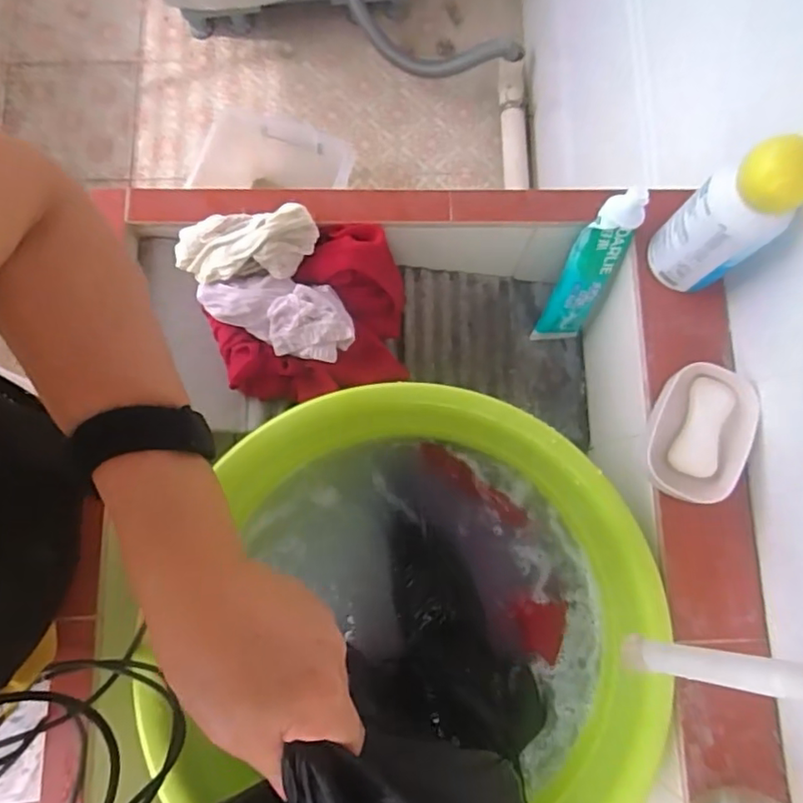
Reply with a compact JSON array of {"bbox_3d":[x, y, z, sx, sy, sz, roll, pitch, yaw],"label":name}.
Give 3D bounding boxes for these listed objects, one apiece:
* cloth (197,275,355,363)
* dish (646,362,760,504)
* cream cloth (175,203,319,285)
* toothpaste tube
[{"bbox_3d":[-0.111,-0.078,0.543,0.134,0.030,0.064,8,79,2],"label":"cloth"},{"bbox_3d":[0.259,0.029,0.530,0.083,0.031,0.118,27,80,5],"label":"dish"},{"bbox_3d":[-0.136,-0.136,0.525,0.122,0.030,0.056,-2,79,0],"label":"cream cloth"},{"bbox_3d":[0.189,-0.128,0.611,0.052,0.196,0.034,22,52,4],"label":"toothpaste tube"}]

